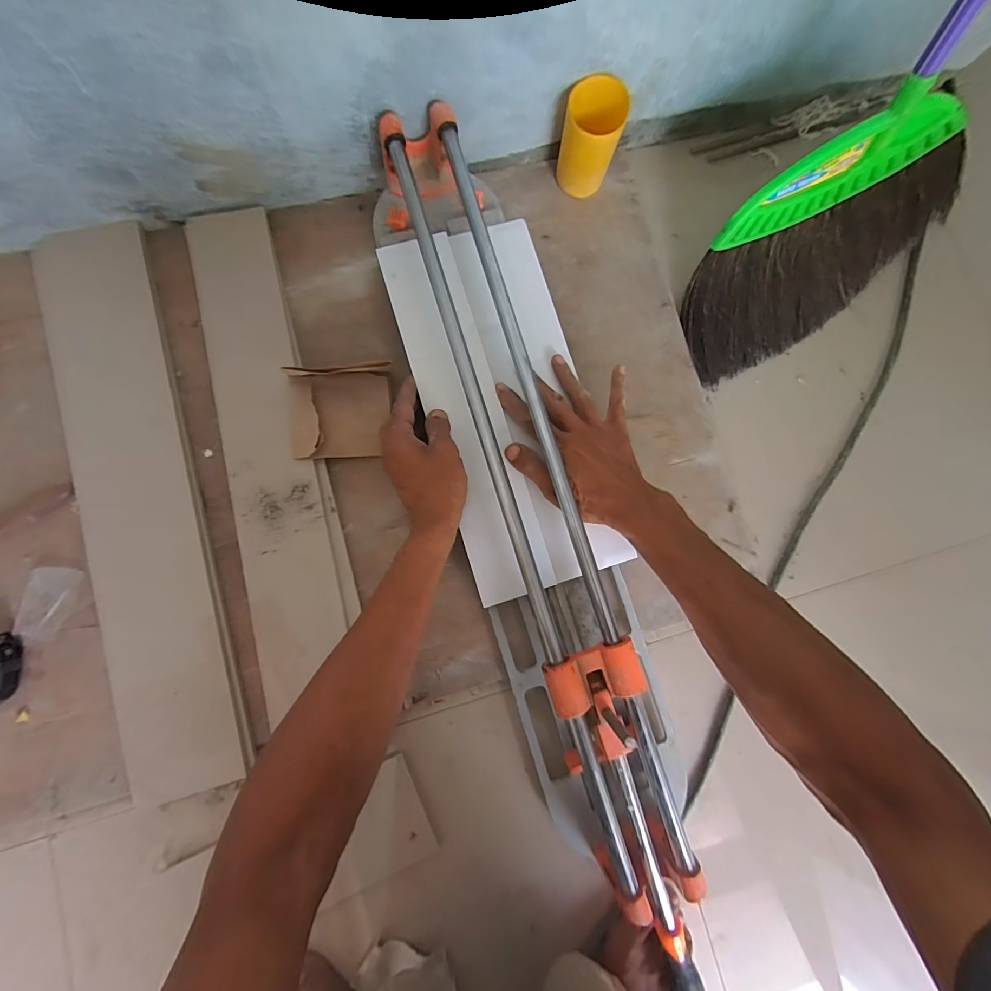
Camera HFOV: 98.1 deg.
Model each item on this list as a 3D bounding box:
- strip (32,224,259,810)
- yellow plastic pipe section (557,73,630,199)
[{"bbox_3d":[-0.368,0.002,0.446,0.114,0.016,0.590,-15,84,-7],"label":"strip"},{"bbox_3d":[0.106,-0.404,0.493,0.062,0.098,0.066,1,83,-5],"label":"yellow plastic pipe section"}]

